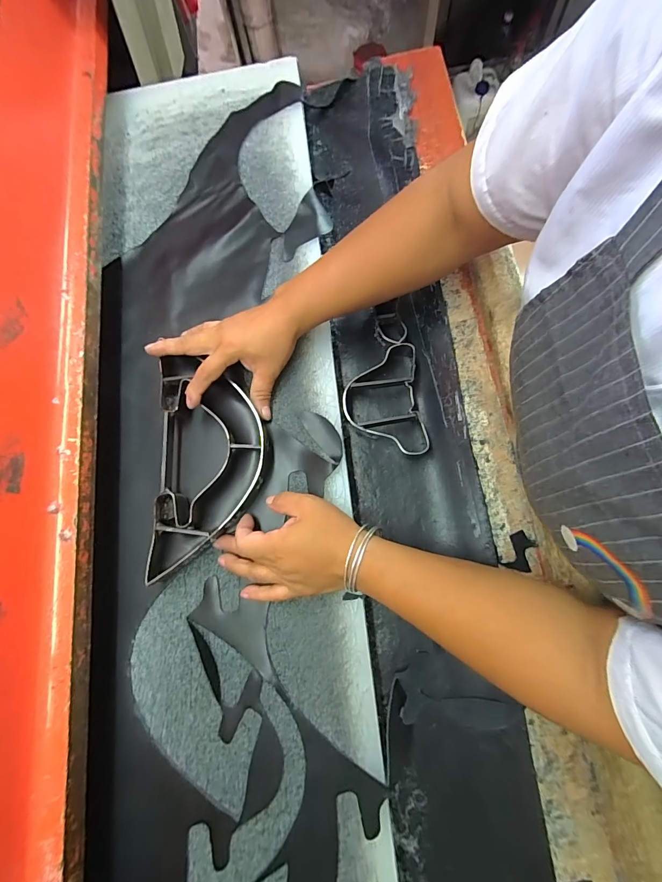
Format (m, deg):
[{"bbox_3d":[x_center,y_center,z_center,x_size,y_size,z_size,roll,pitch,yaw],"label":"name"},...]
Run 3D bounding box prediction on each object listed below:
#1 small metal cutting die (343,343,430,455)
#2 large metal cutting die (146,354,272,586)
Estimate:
[{"bbox_3d":[0.059,-0.046,0.432,0.089,0.031,0.129,-6,77,3],"label":"small metal cutting die"},{"bbox_3d":[-0.129,0.020,0.405,0.119,0.035,0.238,-2,77,-1],"label":"large metal cutting die"}]

